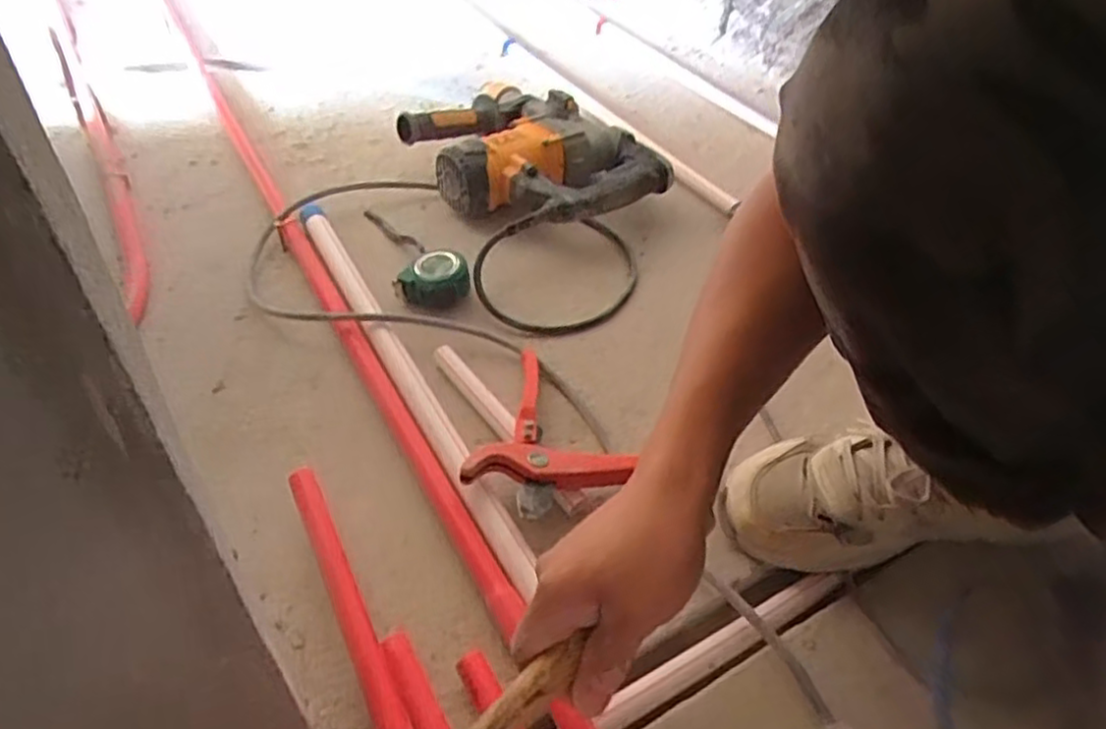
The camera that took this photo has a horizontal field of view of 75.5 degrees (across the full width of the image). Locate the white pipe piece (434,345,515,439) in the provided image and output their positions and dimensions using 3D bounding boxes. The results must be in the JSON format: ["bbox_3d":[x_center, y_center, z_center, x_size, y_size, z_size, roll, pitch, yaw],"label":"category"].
[{"bbox_3d":[-0.069,0.021,0.648,0.015,0.018,0.137,-29,53,-30],"label":"white pipe piece"}]

